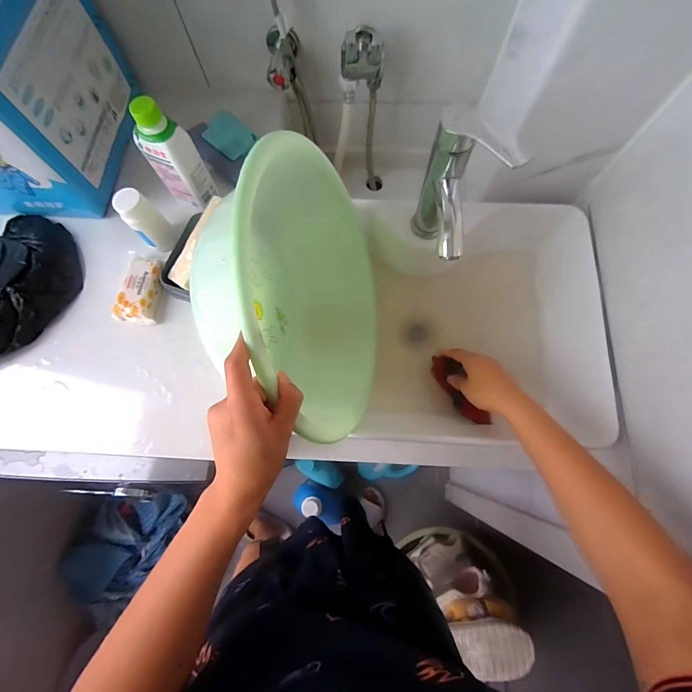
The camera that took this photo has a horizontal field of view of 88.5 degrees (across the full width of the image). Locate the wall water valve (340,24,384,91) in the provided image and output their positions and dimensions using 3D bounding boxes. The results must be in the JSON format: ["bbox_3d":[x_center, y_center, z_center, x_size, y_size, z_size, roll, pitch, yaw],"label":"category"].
[{"bbox_3d":[0.024,-0.442,0.525,0.063,0.064,0.080,1,72,0],"label":"wall water valve"}]

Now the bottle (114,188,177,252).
[{"bbox_3d":[-0.266,-0.168,0.474,0.043,0.080,0.035,-38,76,-12],"label":"bottle"}]

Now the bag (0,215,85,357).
[{"bbox_3d":[-0.502,-0.086,0.493,0.244,0.045,0.212,-29,74,-10],"label":"bag"}]

